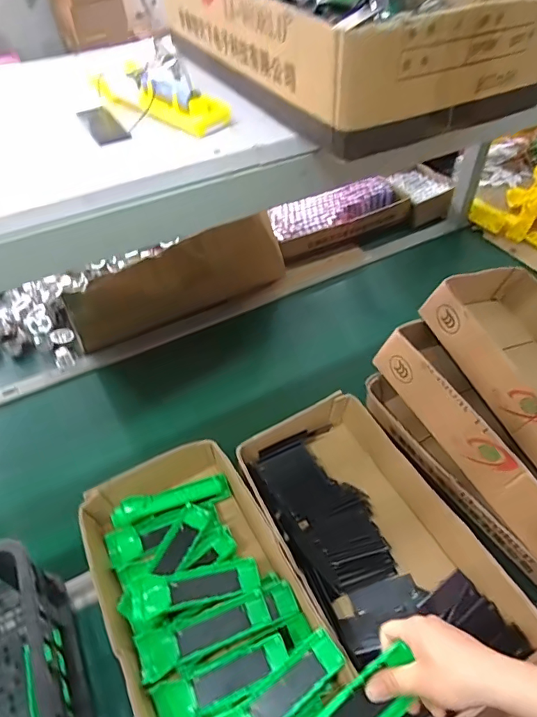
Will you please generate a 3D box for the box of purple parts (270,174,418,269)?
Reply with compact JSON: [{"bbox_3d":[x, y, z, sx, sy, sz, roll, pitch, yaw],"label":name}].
[{"bbox_3d":[0.186,-0.369,1.243,0.421,0.093,0.199,-24,51,-18],"label":"box of purple parts"}]

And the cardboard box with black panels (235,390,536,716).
[{"bbox_3d":[0.131,0.247,0.653,0.229,0.086,0.401,-21,50,-16],"label":"cardboard box with black panels"}]

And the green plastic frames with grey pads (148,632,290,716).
[{"bbox_3d":[-0.054,0.375,0.525,0.157,0.034,0.049,-16,49,-12],"label":"green plastic frames with grey pads"}]

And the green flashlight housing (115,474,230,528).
[{"bbox_3d":[-0.148,0.216,0.695,0.173,0.028,0.047,-15,48,-11],"label":"green flashlight housing"}]

